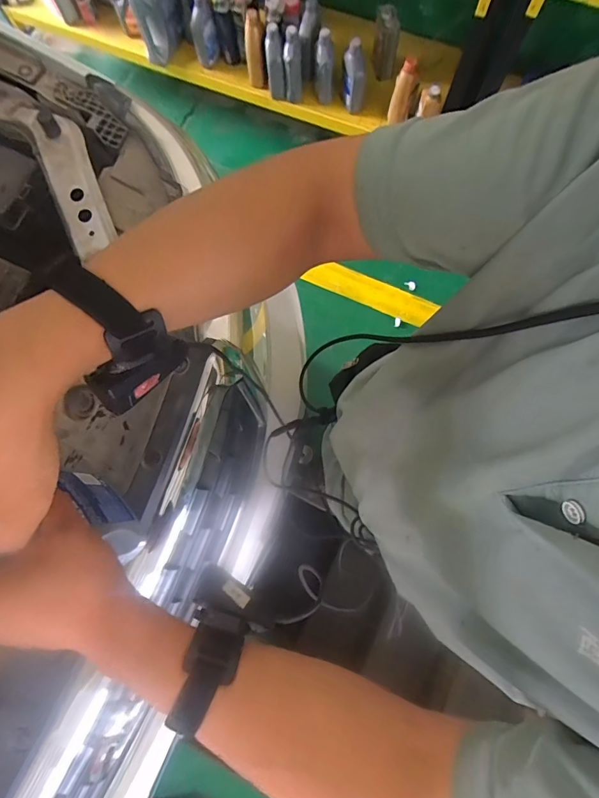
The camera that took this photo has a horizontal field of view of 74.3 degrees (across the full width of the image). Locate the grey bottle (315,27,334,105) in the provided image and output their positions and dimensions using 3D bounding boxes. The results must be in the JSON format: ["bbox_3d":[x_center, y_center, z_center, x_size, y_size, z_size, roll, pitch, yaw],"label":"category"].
[{"bbox_3d":[0.092,-1.237,1.482,0.070,0.218,0.094,0,77,1],"label":"grey bottle"}]

